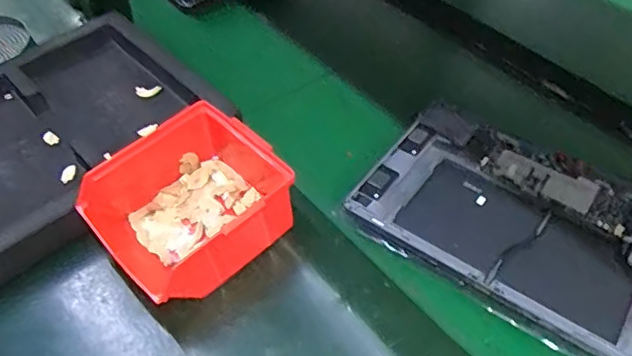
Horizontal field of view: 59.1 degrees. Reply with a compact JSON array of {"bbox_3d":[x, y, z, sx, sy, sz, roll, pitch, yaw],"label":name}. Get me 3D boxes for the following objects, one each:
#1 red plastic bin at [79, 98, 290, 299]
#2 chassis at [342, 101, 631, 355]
[{"bbox_3d":[-0.093,0.017,0.449,0.152,0.069,0.125,-33,56,-25],"label":"red plastic bin"},{"bbox_3d":[0.170,0.034,0.452,0.253,0.011,0.166,30,60,24],"label":"chassis"}]

